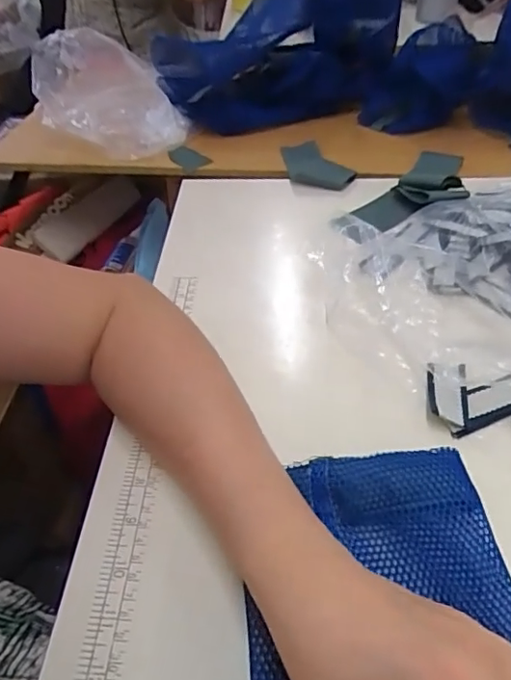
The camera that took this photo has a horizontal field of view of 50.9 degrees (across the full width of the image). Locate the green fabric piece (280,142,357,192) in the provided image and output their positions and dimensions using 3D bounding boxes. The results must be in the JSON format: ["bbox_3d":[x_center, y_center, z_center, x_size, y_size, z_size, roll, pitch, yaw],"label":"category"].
[{"bbox_3d":[0.062,-0.193,0.601,0.054,0.013,0.104,-33,50,-6],"label":"green fabric piece"}]

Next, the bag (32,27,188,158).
[{"bbox_3d":[-0.173,-0.292,0.623,0.167,0.091,0.121,-1,46,3],"label":"bag"}]

